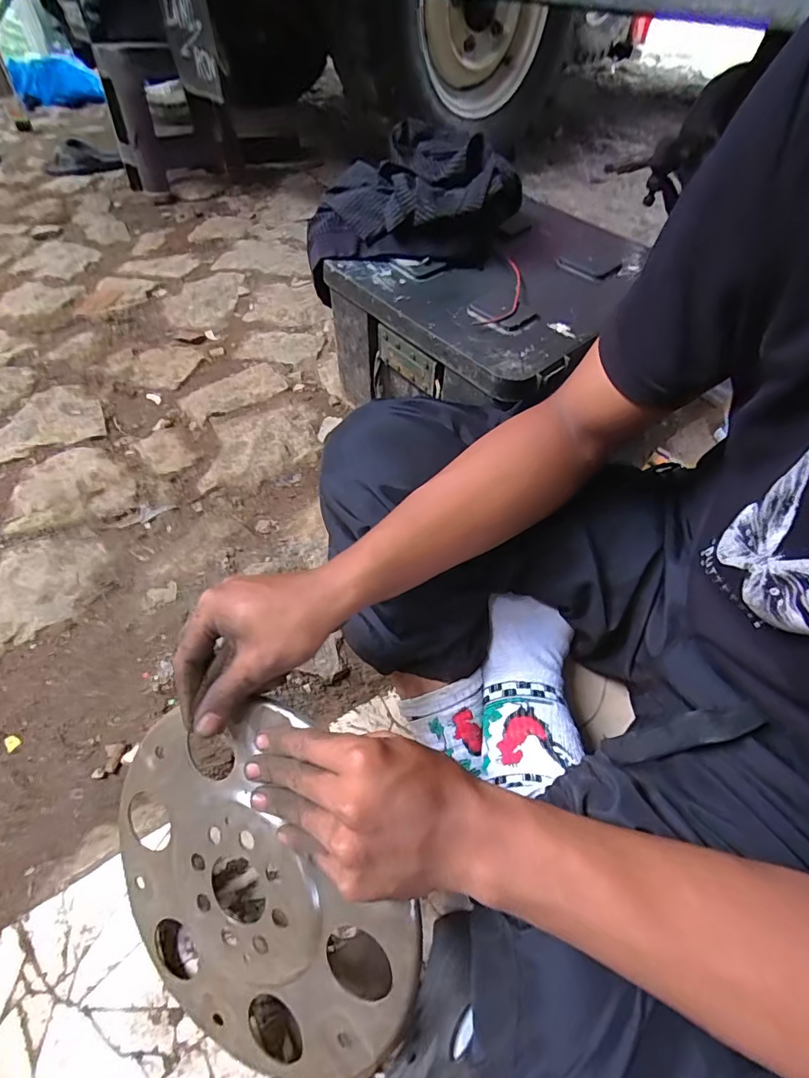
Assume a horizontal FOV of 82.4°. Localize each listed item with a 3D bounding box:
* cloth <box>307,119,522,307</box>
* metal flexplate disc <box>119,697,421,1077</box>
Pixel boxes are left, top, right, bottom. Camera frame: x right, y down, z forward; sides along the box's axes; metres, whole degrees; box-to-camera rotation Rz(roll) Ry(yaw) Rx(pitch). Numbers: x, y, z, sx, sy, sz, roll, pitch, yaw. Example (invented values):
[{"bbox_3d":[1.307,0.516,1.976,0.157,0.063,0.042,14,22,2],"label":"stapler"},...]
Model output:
[{"bbox_3d":[-0.005,-0.473,0.650,0.272,0.112,0.219,-18,57,-15],"label":"cloth"},{"bbox_3d":[-0.117,0.253,0.336,0.259,0.014,0.252,0,91,24],"label":"metal flexplate disc"}]

